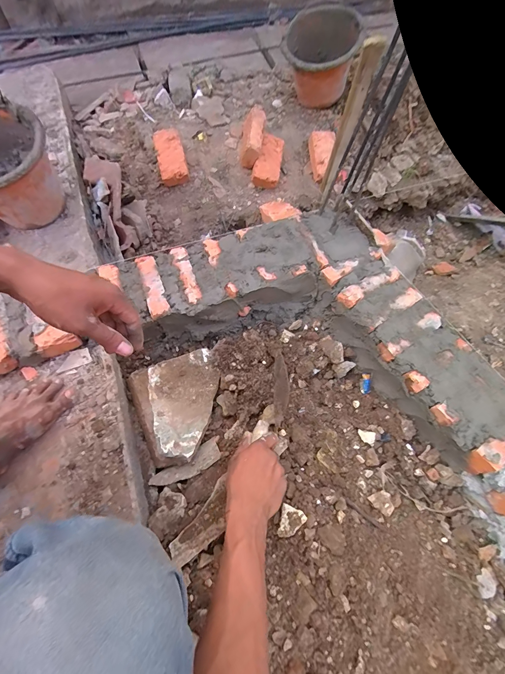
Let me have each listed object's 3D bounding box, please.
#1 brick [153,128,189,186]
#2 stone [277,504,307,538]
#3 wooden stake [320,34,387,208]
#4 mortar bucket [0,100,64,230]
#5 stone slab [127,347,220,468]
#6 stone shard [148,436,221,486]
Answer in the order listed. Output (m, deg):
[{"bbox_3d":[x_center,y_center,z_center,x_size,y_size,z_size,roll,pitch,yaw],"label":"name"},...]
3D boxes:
[{"bbox_3d":[-0.242,-0.531,0.897,0.081,0.048,0.161,-16,86,-10],"label":"brick"},{"bbox_3d":[0.069,0.325,0.532,0.043,0.014,0.049,21,66,6],"label":"stone"},{"bbox_3d":[0.183,-0.396,0.616,0.030,0.320,0.045,17,65,4],"label":"wooden stake"},{"bbox_3d":[-0.554,-0.358,0.679,0.228,0.177,0.228,1,65,-3],"label":"mortar bucket"},{"bbox_3d":[-0.145,0.145,0.638,0.179,0.050,0.209,-14,71,-32],"label":"stone slab"},{"bbox_3d":[-0.129,0.259,0.610,0.145,0.010,0.049,-29,51,-21],"label":"stone shard"}]

